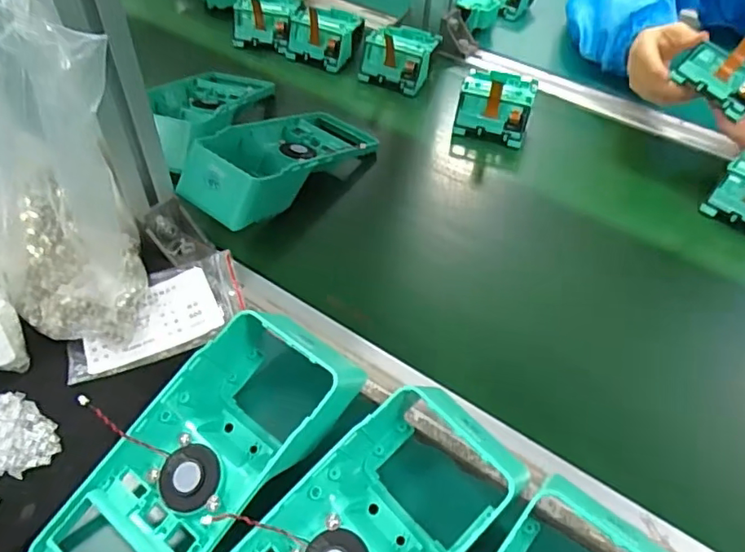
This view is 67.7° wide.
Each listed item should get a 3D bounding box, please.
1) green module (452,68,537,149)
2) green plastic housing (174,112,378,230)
[{"bbox_3d":[0.131,-0.180,0.593,0.076,0.054,0.076,15,48,9],"label":"green module"},{"bbox_3d":[-0.083,-0.109,0.512,0.089,0.045,0.186,32,44,19],"label":"green plastic housing"}]

